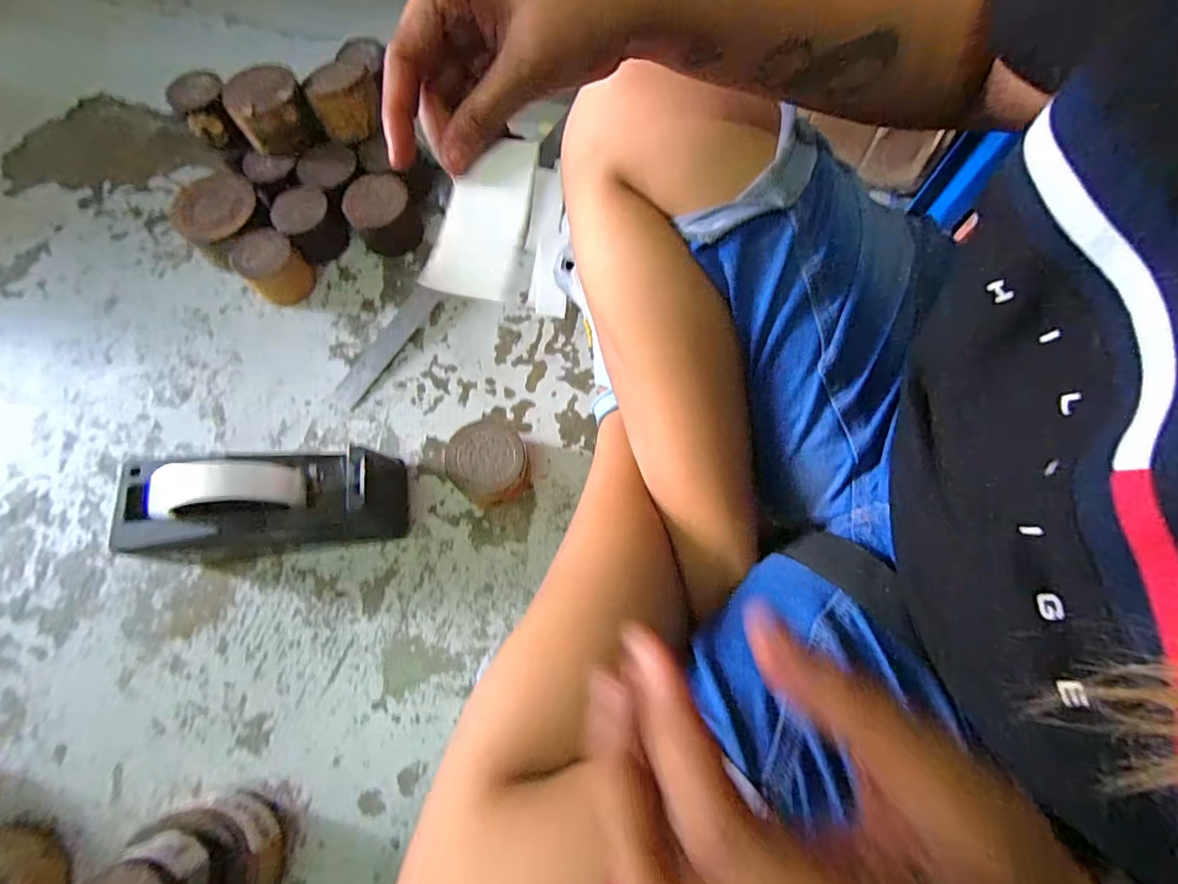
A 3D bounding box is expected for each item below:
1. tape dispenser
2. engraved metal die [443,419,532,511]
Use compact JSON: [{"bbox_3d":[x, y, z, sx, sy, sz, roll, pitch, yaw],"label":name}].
[{"bbox_3d":[-0.269,0.049,0.433,0.201,0.126,0.072,-7,72,-2],"label":"tape dispenser"},{"bbox_3d":[-0.091,0.021,0.477,0.070,0.049,0.072,1,72,1],"label":"engraved metal die"}]

